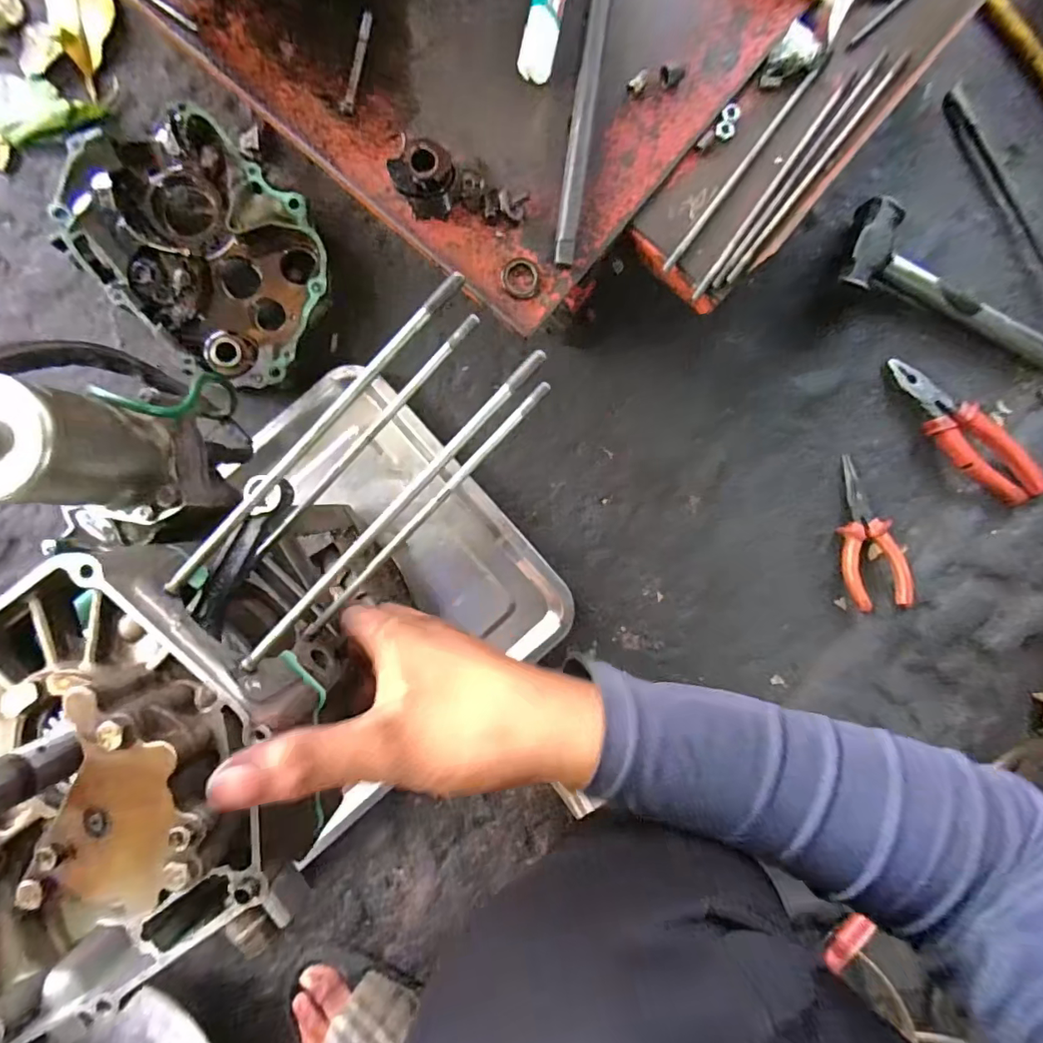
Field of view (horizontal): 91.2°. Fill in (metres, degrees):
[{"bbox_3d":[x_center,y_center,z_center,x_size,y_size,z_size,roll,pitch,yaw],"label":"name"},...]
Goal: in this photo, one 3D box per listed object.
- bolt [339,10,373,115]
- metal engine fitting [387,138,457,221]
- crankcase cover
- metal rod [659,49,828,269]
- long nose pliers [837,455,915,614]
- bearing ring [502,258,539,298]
[{"bbox_3d":[-0.111,-0.309,0.344,0.010,0.004,0.065,13,91,-3],"label":"bolt"},{"bbox_3d":[-0.063,-0.224,0.336,0.040,0.035,0.033,-19,92,-2],"label":"metal engine fitting"},{"bbox_3d":[-0.288,-0.246,0.474,0.237,0.064,0.182,39,90,-3],"label":"crankcase cover"},{"bbox_3d":[0.160,-0.255,0.361,0.007,0.007,0.189,37,90,-3],"label":"metal rod"},{"bbox_3d":[0.350,0.012,0.523,0.056,0.012,0.156,-15,79,11],"label":"long nose pliers"},{"bbox_3d":[-0.001,-0.170,0.355,0.028,0.008,0.027,0,91,-2],"label":"bearing ring"}]

